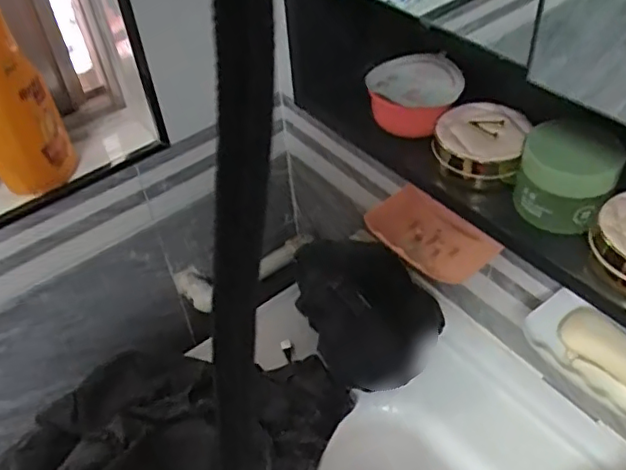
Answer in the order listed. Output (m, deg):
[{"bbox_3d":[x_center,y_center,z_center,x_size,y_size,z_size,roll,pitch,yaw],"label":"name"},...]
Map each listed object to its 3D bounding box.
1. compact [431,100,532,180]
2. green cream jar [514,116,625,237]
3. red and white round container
[{"bbox_3d":[0.131,-0.074,0.481,0.067,0.030,0.068,15,48,19],"label":"compact"},{"bbox_3d":[0.174,-0.041,0.425,0.061,0.055,0.056,-3,45,3],"label":"green cream jar"},{"bbox_3d":[0.087,-0.124,0.525,0.075,0.041,0.080,-3,45,3],"label":"red and white round container"}]

